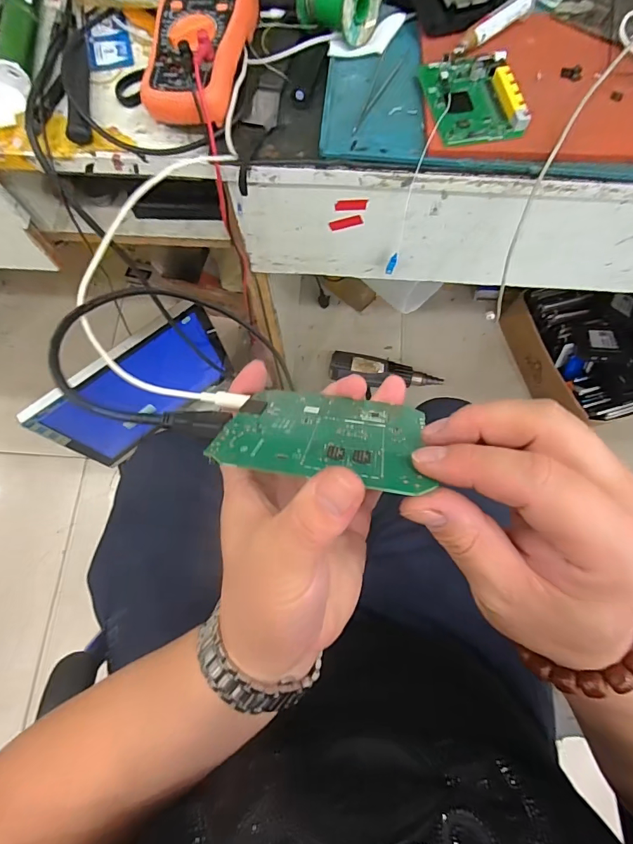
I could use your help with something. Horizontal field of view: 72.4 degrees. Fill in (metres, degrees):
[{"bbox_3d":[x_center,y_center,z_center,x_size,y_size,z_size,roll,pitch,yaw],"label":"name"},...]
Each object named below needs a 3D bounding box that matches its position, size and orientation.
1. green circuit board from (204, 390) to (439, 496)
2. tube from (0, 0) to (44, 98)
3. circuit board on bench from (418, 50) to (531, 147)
[{"bbox_3d":[0.005,0.004,0.217,0.094,0.092,0.004,8,114,7],"label":"green circuit board"},{"bbox_3d":[-0.317,-0.430,0.464,0.030,0.027,0.175,-3,73,-1],"label":"tube"},{"bbox_3d":[0.153,-0.319,0.425,0.082,0.017,0.110,-8,73,-2],"label":"circuit board on bench"}]

